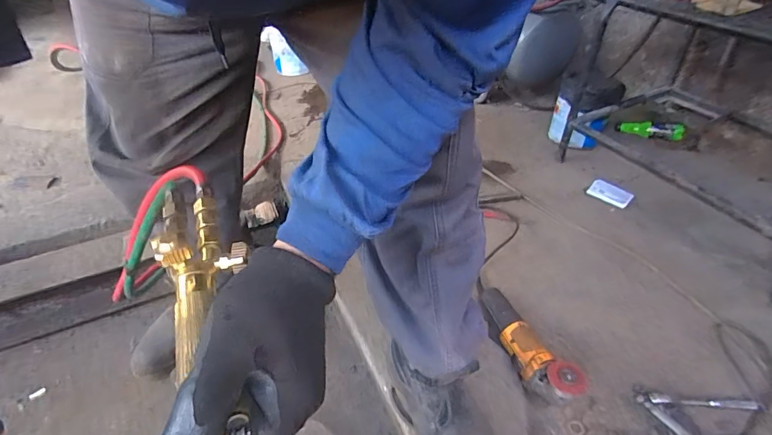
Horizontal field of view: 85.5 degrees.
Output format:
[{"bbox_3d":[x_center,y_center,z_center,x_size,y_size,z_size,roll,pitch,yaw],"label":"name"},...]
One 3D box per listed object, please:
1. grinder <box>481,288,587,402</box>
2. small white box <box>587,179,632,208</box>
[{"bbox_3d":[0.253,0.229,0.778,0.067,0.097,0.266,-16,42,-19],"label":"grinder"},{"bbox_3d":[0.636,-0.070,1.188,0.060,0.017,0.111,-45,51,-9],"label":"small white box"}]

